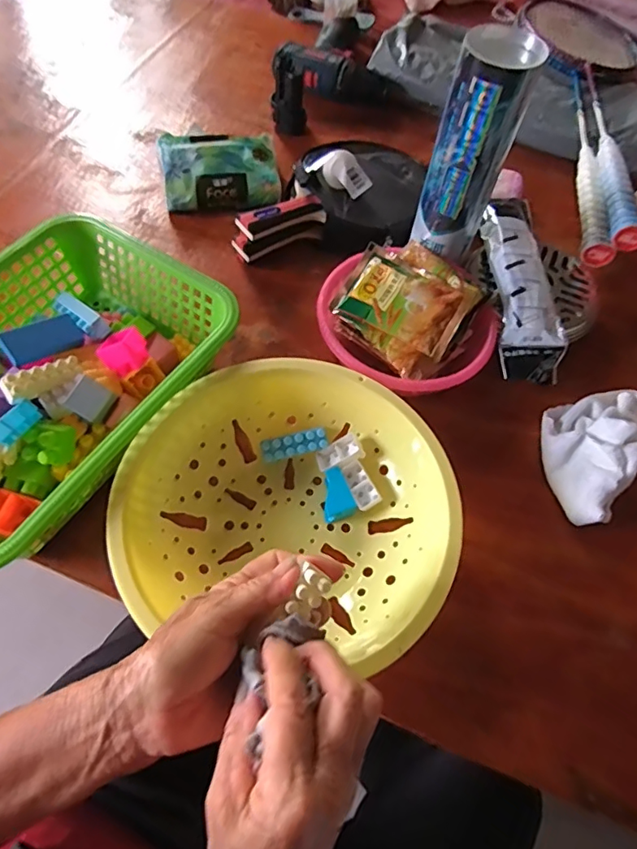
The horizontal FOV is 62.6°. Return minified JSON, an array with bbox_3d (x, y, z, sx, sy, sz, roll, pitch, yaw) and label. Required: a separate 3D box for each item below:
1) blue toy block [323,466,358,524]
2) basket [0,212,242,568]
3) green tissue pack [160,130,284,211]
[{"bbox_3d":[0.014,0.060,0.445,0.026,0.019,0.040,-15,62,-13],"label":"blue toy block"},{"bbox_3d":[-0.230,-0.034,0.451,0.216,0.087,0.288,30,62,13],"label":"basket"},{"bbox_3d":[-0.114,-0.295,0.616,0.133,0.064,0.073,-4,60,-7],"label":"green tissue pack"}]

